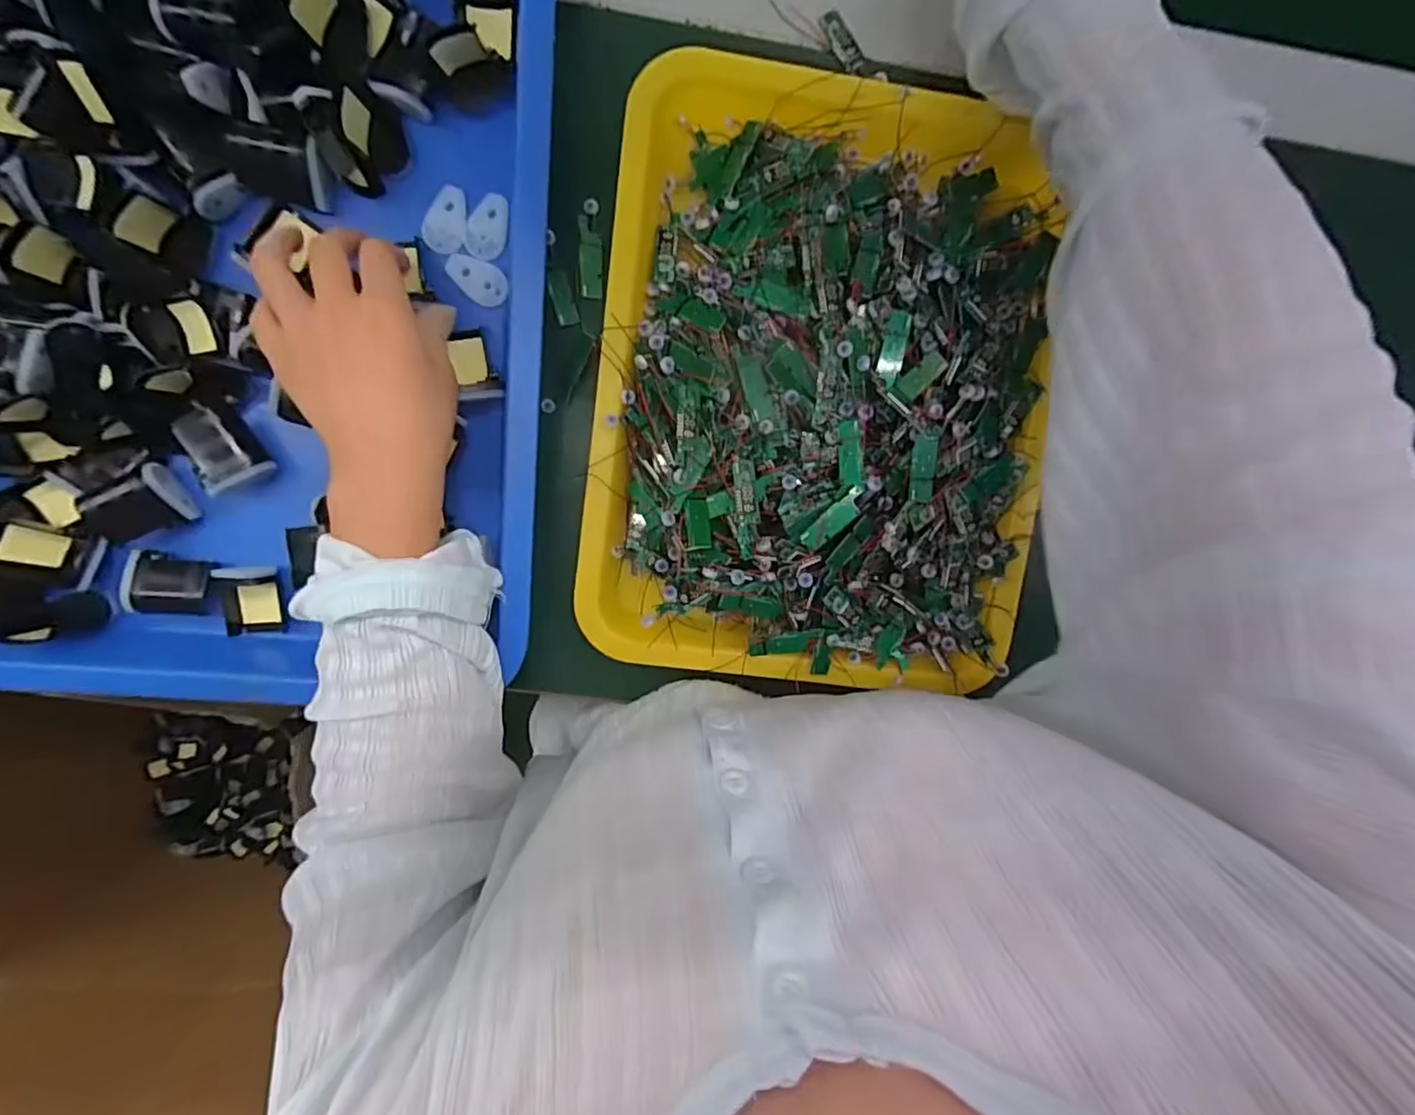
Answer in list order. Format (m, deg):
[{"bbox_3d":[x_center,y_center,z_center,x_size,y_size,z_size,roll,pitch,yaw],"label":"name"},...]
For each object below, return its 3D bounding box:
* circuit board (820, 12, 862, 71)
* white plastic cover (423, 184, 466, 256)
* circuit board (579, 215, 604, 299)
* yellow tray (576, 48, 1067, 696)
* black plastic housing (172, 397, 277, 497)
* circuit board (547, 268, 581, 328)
[{"bbox_3d":[0.075,-0.290,0.341,0.012,0.004,0.034,-32,99,1],"label":"circuit board"},{"bbox_3d":[-0.147,-0.189,0.340,0.022,0.004,0.035,8,97,-5],"label":"white plastic cover"},{"bbox_3d":[-0.067,-0.173,0.350,0.013,0.006,0.043,-1,98,-4],"label":"circuit board"},{"bbox_3d":[0.067,-0.093,0.343,0.252,0.048,0.324,6,98,-5],"label":"yellow tray"},{"bbox_3d":[-0.270,-0.063,0.339,0.033,0.025,0.045,-31,99,1],"label":"black plastic housing"},{"bbox_3d":[-0.085,-0.152,0.355,0.012,0.004,0.032,-17,99,-2],"label":"circuit board"}]

